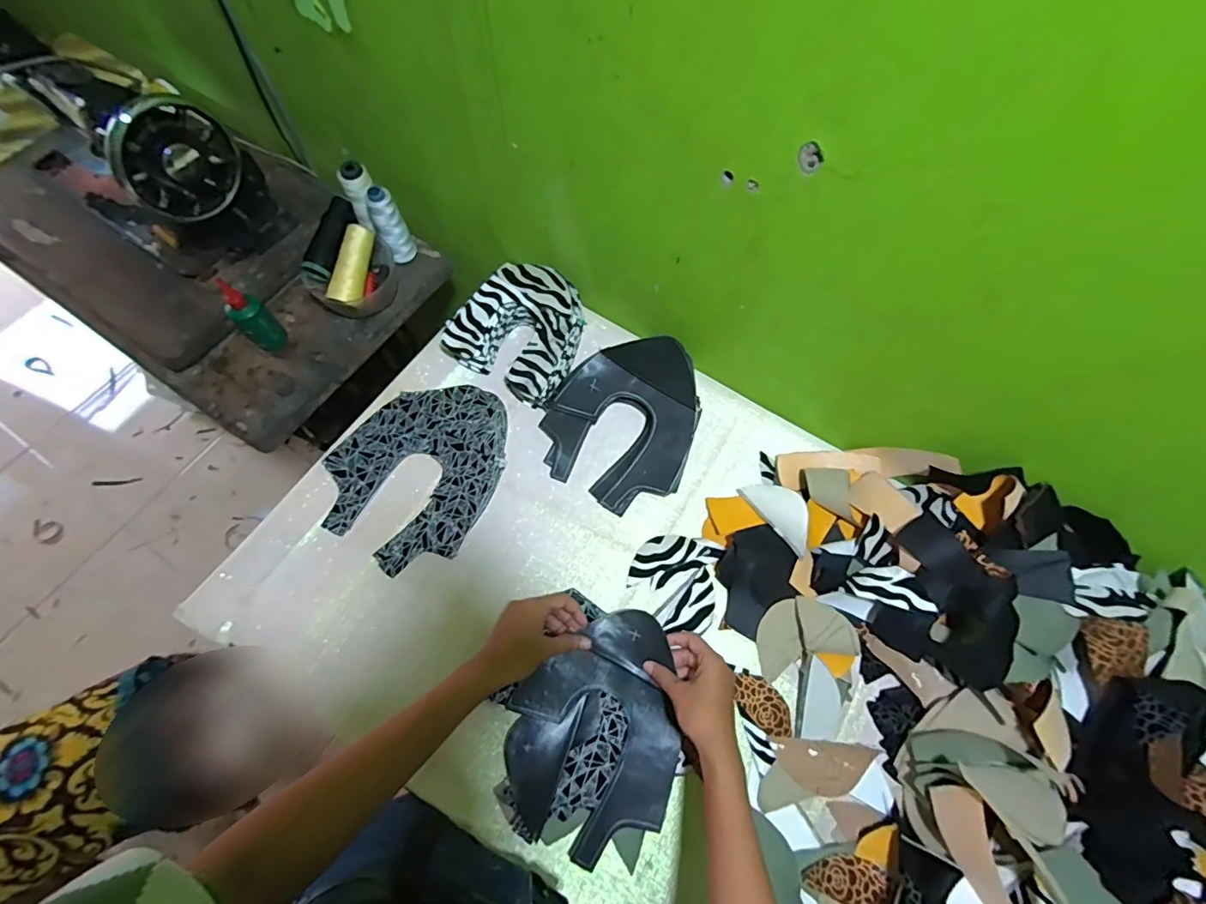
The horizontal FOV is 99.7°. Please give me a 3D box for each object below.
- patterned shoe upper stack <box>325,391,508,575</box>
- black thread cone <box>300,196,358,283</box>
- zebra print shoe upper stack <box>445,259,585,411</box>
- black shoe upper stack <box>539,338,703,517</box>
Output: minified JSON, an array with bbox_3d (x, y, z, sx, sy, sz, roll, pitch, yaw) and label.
[{"bbox_3d":[-0.223,0.019,0.636,0.184,0.048,0.239,33,71,11],"label":"patterned shoe upper stack"},{"bbox_3d":[-0.377,-0.295,0.707,0.043,0.032,0.121,13,68,3],"label":"black thread cone"},{"bbox_3d":[-0.110,-0.168,0.695,0.167,0.082,0.160,28,70,9],"label":"zebra print shoe upper stack"},{"bbox_3d":[0.034,-0.048,0.659,0.193,0.061,0.230,30,70,10],"label":"black shoe upper stack"}]

